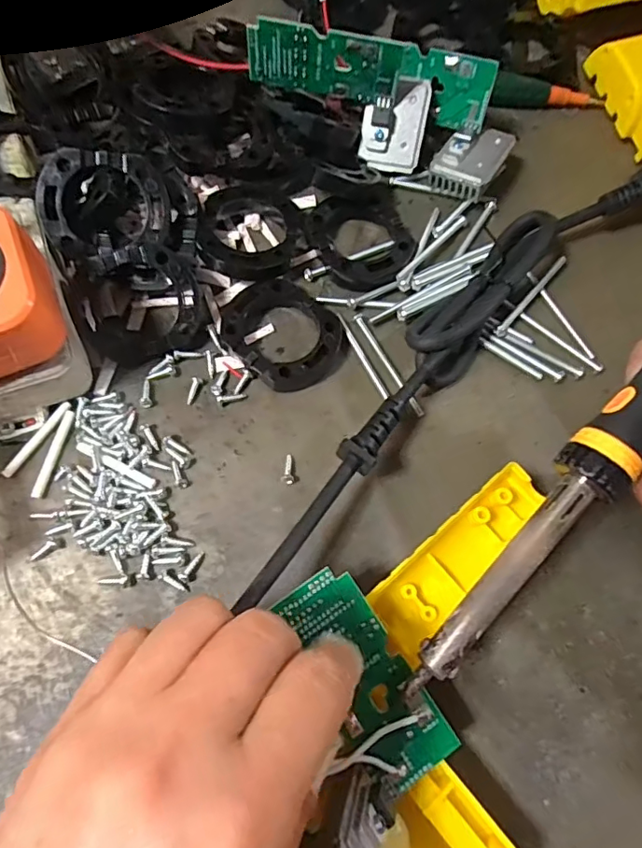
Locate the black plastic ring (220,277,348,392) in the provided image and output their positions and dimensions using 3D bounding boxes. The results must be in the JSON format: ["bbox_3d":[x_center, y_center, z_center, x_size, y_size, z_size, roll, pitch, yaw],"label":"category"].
[{"bbox_3d":[-0.018,-0.046,0.260,0.060,0.011,0.054,42,75,11],"label":"black plastic ring"}]

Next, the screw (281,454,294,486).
[{"bbox_3d":[-0.016,0.021,0.242,0.006,0.005,0.014,-5,72,-4],"label":"screw"}]

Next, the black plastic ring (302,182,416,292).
[{"bbox_3d":[0.024,-0.099,0.277,0.055,0.014,0.056,1,71,-2],"label":"black plastic ring"}]

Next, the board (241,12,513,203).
[{"bbox_3d":[0.034,-0.173,0.274,0.141,0.050,0.061,18,71,-12],"label":"board"}]

